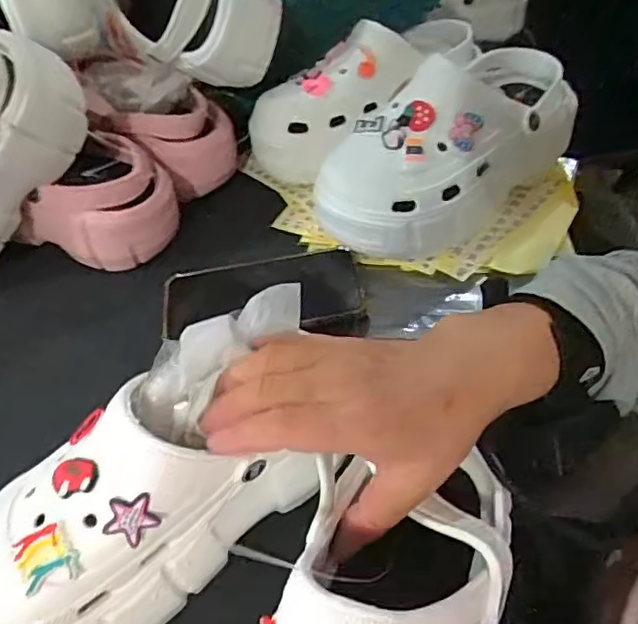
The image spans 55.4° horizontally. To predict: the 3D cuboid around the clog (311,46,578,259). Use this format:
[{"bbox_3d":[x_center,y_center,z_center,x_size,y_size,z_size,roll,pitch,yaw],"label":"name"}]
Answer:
[{"bbox_3d":[0.114,-0.138,0.522,0.255,0.117,0.110,-35,55,-22],"label":"clog"}]

